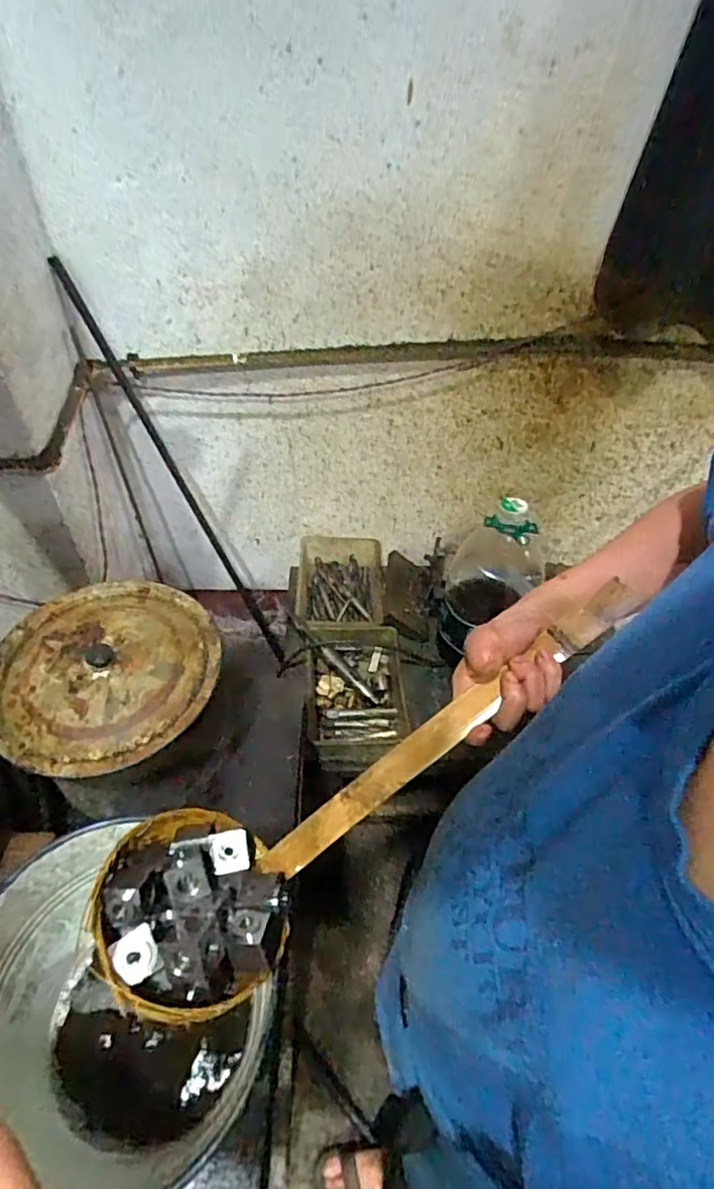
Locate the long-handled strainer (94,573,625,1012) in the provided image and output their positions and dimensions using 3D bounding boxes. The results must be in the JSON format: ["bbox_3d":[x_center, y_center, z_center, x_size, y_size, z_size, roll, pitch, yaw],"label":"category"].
[{"bbox_3d":[0.024,0.133,0.455,0.447,0.077,0.135,-32,57,-10],"label":"long-handled strainer"}]

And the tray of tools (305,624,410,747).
[{"bbox_3d":[-0.001,0.169,1.098,0.177,0.071,0.250,-5,48,-2],"label":"tray of tools"}]

